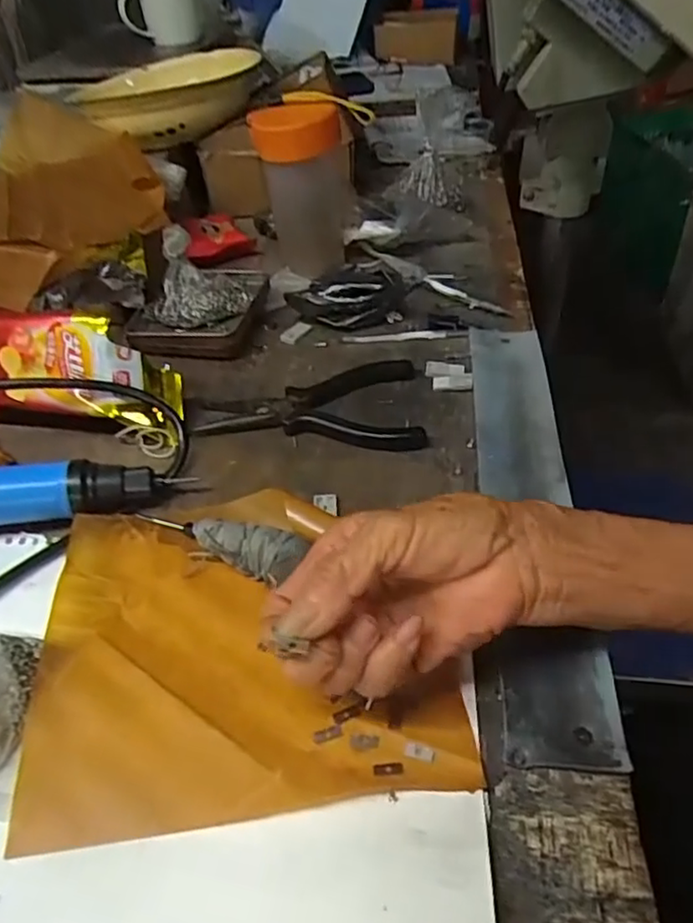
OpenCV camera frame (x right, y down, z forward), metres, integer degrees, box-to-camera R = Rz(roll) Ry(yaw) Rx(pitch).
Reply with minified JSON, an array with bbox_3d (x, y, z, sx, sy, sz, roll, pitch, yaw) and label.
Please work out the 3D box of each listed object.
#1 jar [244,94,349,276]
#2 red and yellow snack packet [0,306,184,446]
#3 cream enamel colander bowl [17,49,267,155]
[{"bbox_3d":[-0.035,-0.240,0.583,0.085,0.131,0.064,-6,43,-2],"label":"jar"},{"bbox_3d":[-0.190,-0.058,0.447,0.158,0.072,0.054,8,43,11],"label":"red and yellow snack packet"},{"bbox_3d":[-0.185,-0.406,0.730,0.200,0.052,0.225,25,48,27],"label":"cream enamel colander bowl"}]

